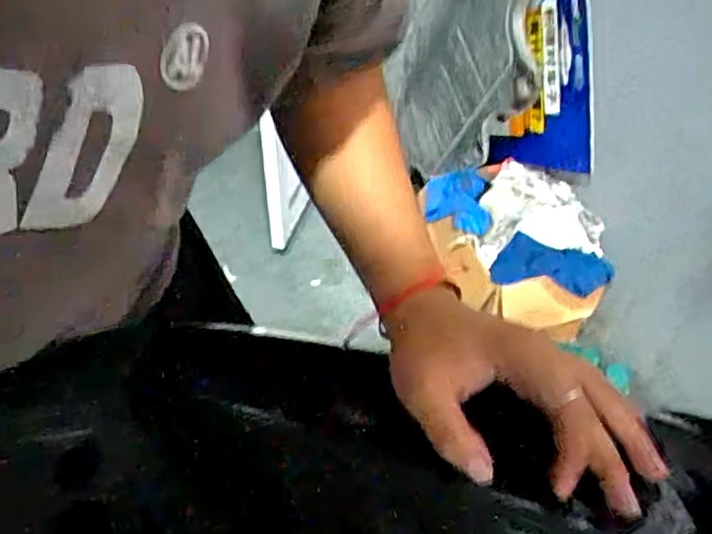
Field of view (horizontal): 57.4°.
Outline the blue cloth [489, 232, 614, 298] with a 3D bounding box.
[{"bbox_3d":[0.384,-0.003,1.274,0.214,0.095,0.059,10,40,42],"label":"blue cloth"}]

